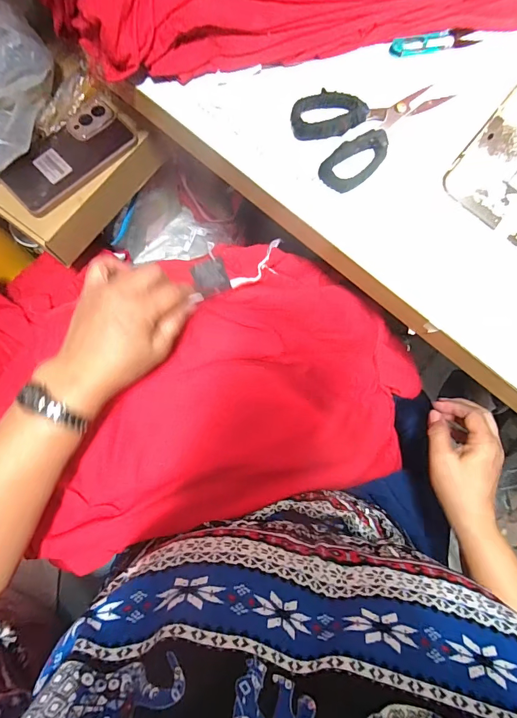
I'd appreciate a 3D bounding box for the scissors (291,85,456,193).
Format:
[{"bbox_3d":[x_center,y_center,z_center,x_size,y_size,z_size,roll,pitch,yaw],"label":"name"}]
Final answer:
[{"bbox_3d":[0.114,-0.239,0.378,0.148,0.014,0.097,-31,82,-7],"label":"scissors"}]

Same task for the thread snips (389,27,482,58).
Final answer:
[{"bbox_3d":[0.187,-0.337,0.404,0.098,0.008,0.023,-14,81,-5],"label":"thread snips"}]

